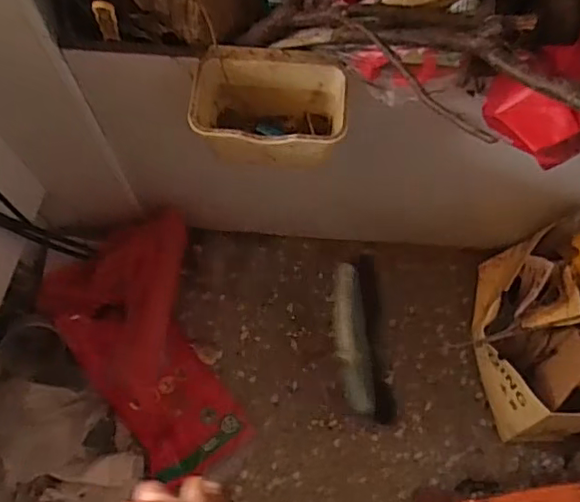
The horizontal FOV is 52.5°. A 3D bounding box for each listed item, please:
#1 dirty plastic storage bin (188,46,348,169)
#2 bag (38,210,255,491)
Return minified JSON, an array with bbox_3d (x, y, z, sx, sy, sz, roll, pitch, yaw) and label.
[{"bbox_3d":[-0.031,-0.186,0.822,0.211,0.120,0.129,4,69,1],"label":"dirty plastic storage bin"},{"bbox_3d":[-0.276,0.201,1.149,0.317,0.220,0.473,-21,71,-8],"label":"bag"}]

